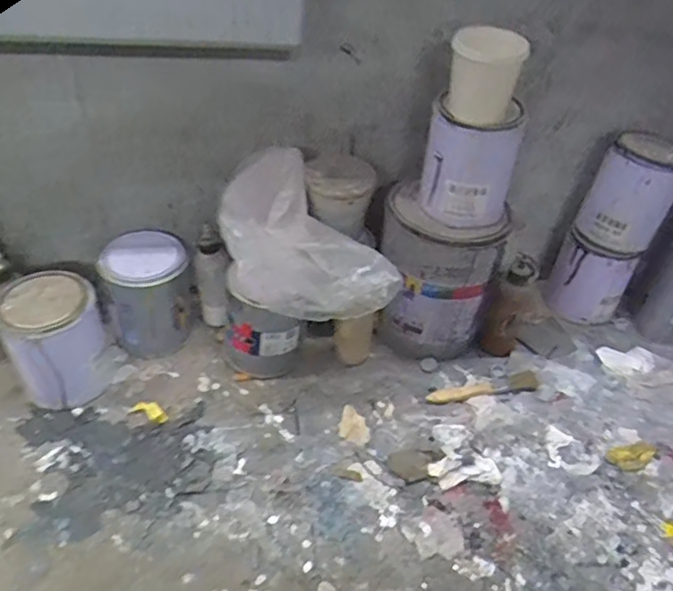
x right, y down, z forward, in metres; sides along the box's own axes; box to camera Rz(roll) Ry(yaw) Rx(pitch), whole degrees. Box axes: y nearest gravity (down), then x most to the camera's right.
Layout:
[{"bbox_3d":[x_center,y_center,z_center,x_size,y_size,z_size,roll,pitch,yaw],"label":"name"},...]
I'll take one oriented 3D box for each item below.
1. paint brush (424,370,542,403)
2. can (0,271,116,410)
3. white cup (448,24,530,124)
[{"bbox_3d":[0.199,0.123,0.809,0.159,0.011,0.031,-7,43,-17],"label":"paint brush"},{"bbox_3d":[-0.335,0.055,0.739,0.109,0.140,0.102,4,41,-4],"label":"can"},{"bbox_3d":[0.150,-0.225,0.627,0.072,0.101,0.072,4,41,-4],"label":"white cup"}]

